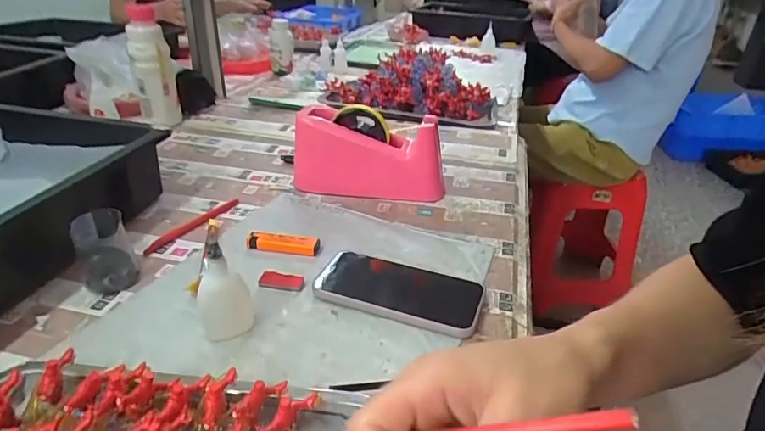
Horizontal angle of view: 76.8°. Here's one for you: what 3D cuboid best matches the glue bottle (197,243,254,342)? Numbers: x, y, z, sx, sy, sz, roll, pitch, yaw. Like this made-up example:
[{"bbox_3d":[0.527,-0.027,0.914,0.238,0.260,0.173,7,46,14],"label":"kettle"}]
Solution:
[{"bbox_3d":[-0.137,0.067,0.418,0.042,0.092,0.033,-11,31,-19],"label":"glue bottle"}]

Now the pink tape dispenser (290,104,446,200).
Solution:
[{"bbox_3d":[-0.020,-0.084,0.665,0.208,0.108,0.056,3,30,5],"label":"pink tape dispenser"}]

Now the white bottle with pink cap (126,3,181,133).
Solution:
[{"bbox_3d":[-0.409,-0.261,0.861,0.065,0.207,0.068,-11,31,-19],"label":"white bottle with pink cap"}]

